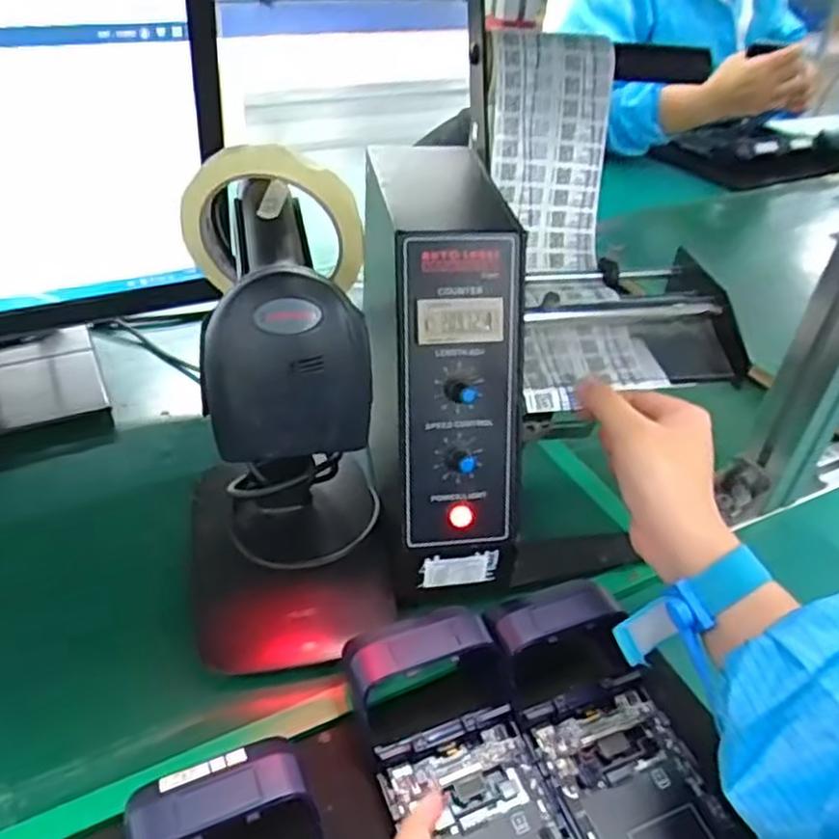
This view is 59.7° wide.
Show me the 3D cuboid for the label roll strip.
[{"bbox_3d":[0.088,-0.123,0.473,0.084,0.059,0.237,-6,81,-12],"label":"label roll strip"}]

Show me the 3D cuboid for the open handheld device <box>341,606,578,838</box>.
[{"bbox_3d":[0.035,0.200,0.355,0.085,0.042,0.219,-15,53,-23],"label":"open handheld device"}]

